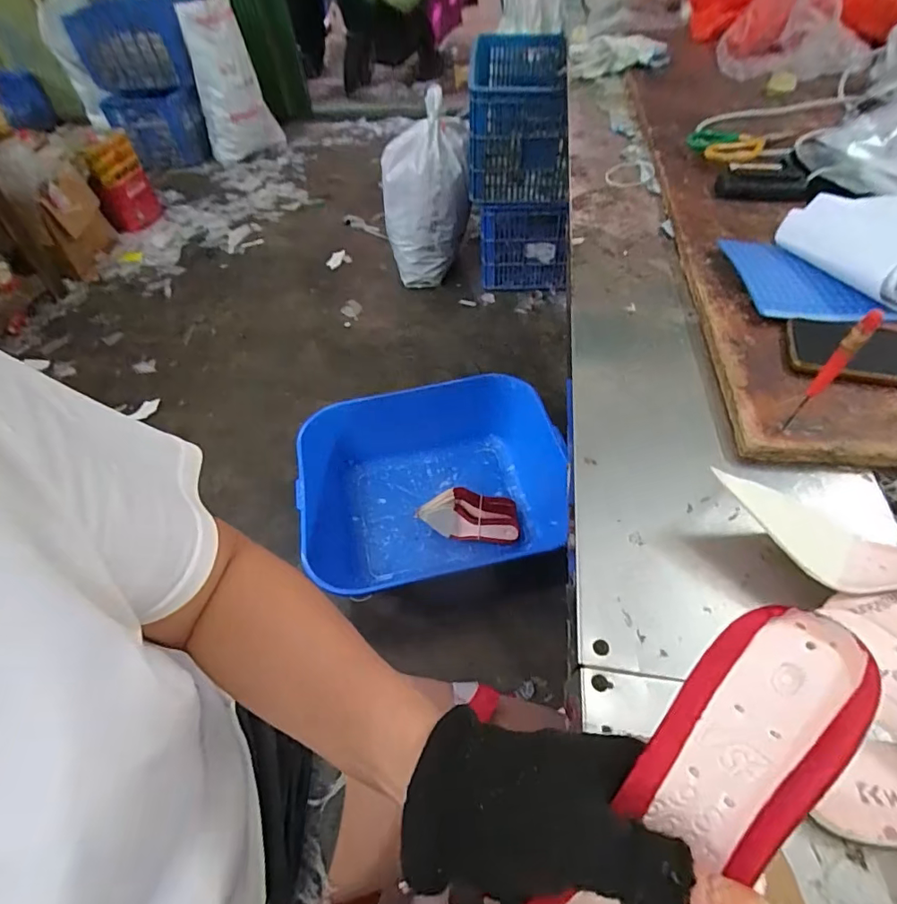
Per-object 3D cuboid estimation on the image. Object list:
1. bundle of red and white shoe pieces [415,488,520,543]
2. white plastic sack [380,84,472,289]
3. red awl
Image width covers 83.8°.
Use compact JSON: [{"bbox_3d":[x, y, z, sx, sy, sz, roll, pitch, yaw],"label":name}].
[{"bbox_3d":[0.050,0.151,1.184,0.230,0.078,0.109,4,51,8],"label":"bundle of red and white shoe pieces"},{"bbox_3d":[-0.081,-0.896,1.727,0.298,0.592,0.253,-5,51,0],"label":"white plastic sack"},{"bbox_3d":[0.277,-0.054,0.366,0.012,0.117,0.013,-38,58,-24],"label":"red awl"}]

